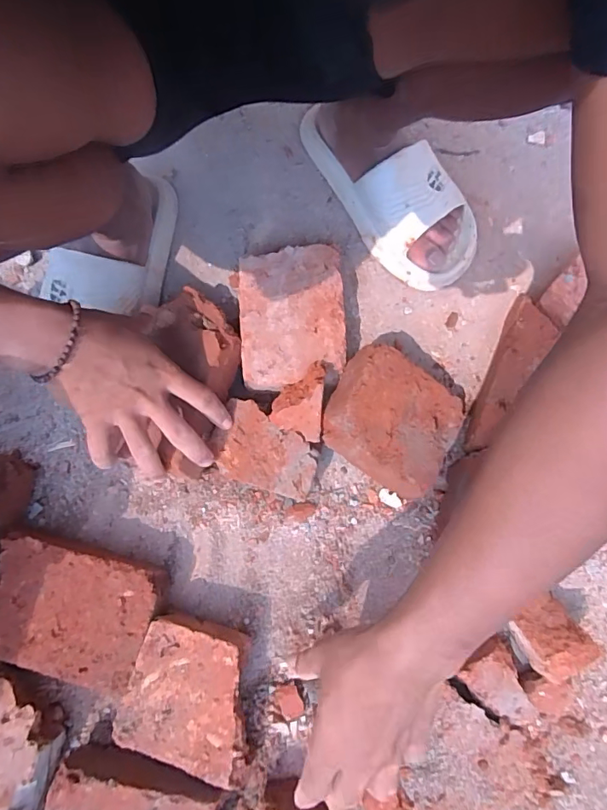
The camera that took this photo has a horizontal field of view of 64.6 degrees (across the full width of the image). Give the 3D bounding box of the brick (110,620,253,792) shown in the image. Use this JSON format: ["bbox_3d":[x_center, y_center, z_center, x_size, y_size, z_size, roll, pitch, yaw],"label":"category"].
[{"bbox_3d":[-0.093,0.253,0.429,0.113,0.052,0.107,16,75,4],"label":"brick"}]

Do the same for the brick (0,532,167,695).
[{"bbox_3d":[-0.208,0.187,0.444,0.145,0.053,0.104,16,75,4],"label":"brick"}]

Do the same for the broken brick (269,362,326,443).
[{"bbox_3d":[-0.004,-0.008,0.454,0.051,0.036,0.076,5,75,1],"label":"broken brick"}]

